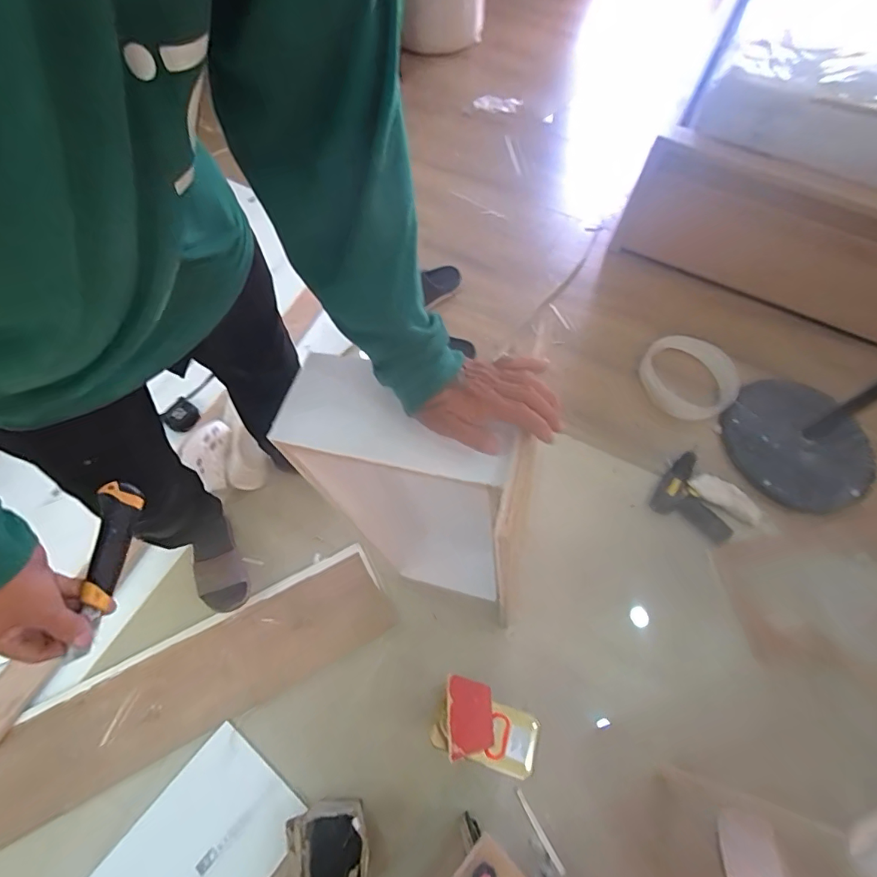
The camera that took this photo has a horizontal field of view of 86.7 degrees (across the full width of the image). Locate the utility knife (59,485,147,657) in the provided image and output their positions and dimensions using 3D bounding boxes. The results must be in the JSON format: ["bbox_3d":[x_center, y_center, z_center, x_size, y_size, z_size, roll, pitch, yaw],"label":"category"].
[{"bbox_3d":[-0.345,0.129,0.483,0.030,0.027,0.174,-3,64,-3],"label":"utility knife"}]

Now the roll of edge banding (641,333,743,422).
[{"bbox_3d":[0.697,-0.178,1.303,0.238,0.074,0.264,-30,68,-16],"label":"roll of edge banding"}]

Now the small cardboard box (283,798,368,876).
[{"bbox_3d":[-0.188,0.709,0.799,0.138,0.102,0.135,-8,64,-6],"label":"small cardboard box"}]

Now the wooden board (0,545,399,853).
[{"bbox_3d":[-0.616,0.552,0.913,1.088,0.024,0.201,-25,67,-14],"label":"wooden board"}]

